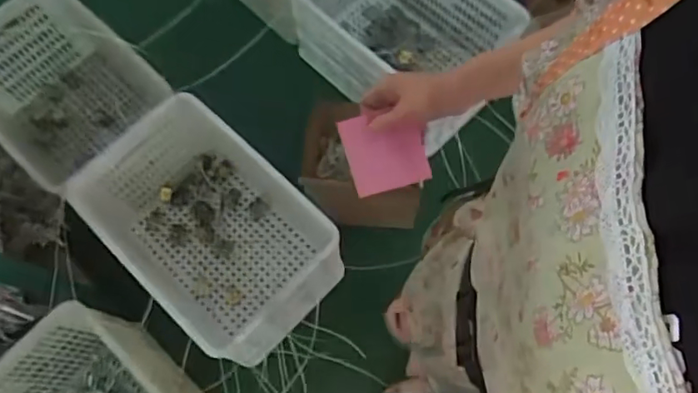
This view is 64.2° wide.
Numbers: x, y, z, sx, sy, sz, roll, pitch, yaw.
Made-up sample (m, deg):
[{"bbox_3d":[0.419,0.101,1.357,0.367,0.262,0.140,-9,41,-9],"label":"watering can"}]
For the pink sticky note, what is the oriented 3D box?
[{"bbox_3d":[0.040,-0.052,0.620,0.084,0.011,0.088,-16,95,6],"label":"pink sticky note"}]

